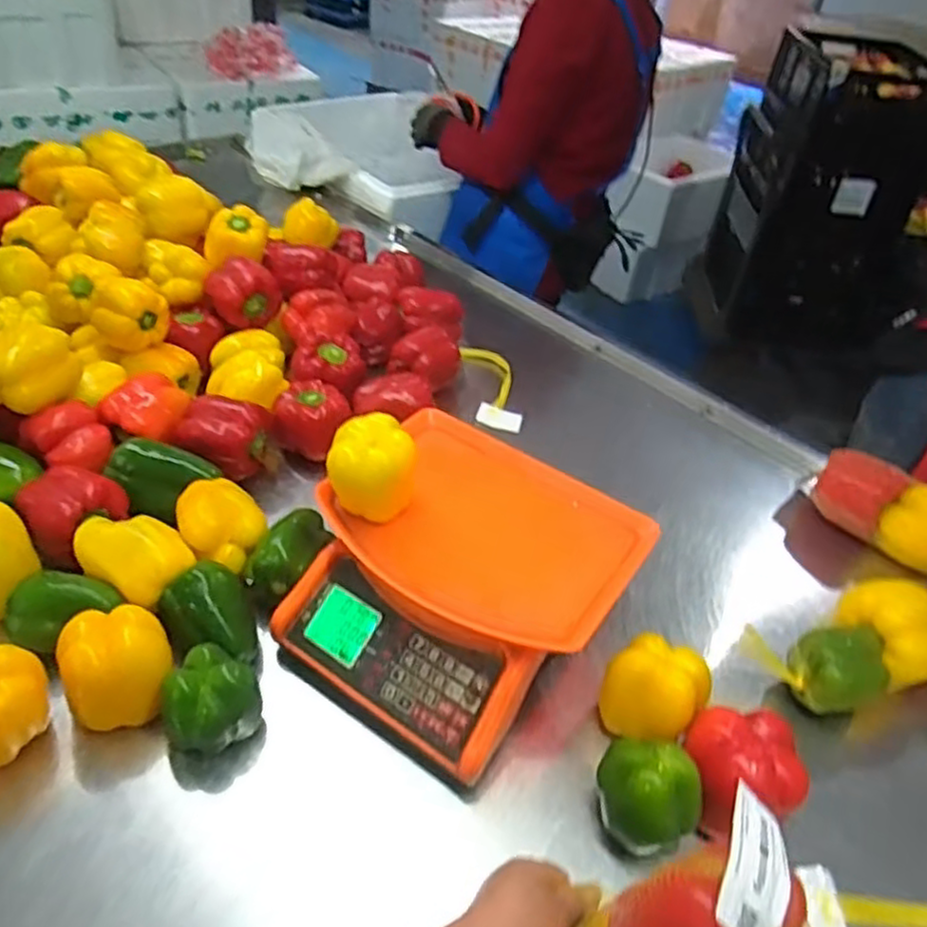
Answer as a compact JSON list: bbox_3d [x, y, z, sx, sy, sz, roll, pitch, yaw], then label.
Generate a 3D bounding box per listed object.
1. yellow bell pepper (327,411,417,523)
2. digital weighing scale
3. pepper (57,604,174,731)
[{"bbox_3d":[-0.083,0.004,0.655,0.077,0.077,0.064,11,41,4],"label":"yellow bell pepper"},{"bbox_3d":[-0.004,0.113,0.685,0.273,0.130,0.286,29,45,23],"label":"digital weighing scale"},{"bbox_3d":[-0.292,0.171,0.603,0.083,0.069,0.075,-12,44,-21],"label":"pepper"}]

